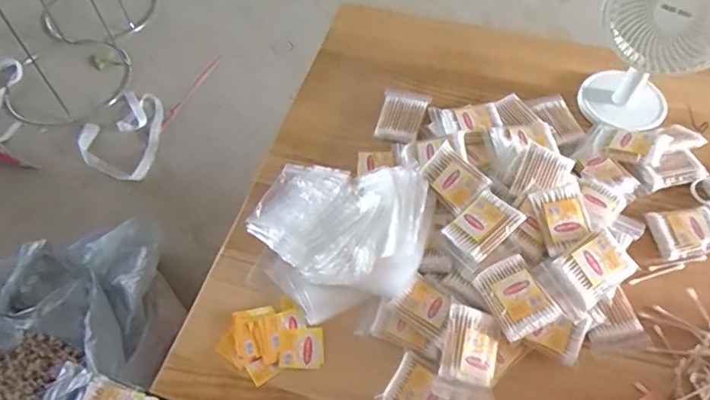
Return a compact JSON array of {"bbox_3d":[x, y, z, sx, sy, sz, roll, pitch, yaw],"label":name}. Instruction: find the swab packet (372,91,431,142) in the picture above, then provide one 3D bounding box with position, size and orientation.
[{"bbox_3d":[0.064,-0.116,0.704,0.060,0.007,0.087,17,59,11],"label":"swab packet"}]

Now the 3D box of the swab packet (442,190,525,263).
[{"bbox_3d":[0.137,0.027,0.556,0.072,0.009,0.057,-40,53,-3],"label":"swab packet"}]

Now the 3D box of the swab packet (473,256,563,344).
[{"bbox_3d":[0.162,0.097,0.517,0.056,0.018,0.073,-23,60,-13],"label":"swab packet"}]

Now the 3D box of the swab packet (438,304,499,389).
[{"bbox_3d":[0.114,0.145,0.504,0.055,0.016,0.074,22,64,-7],"label":"swab packet"}]

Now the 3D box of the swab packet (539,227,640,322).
[{"bbox_3d":[0.242,0.073,0.526,0.087,0.034,0.060,-23,60,-14],"label":"swab packet"}]

